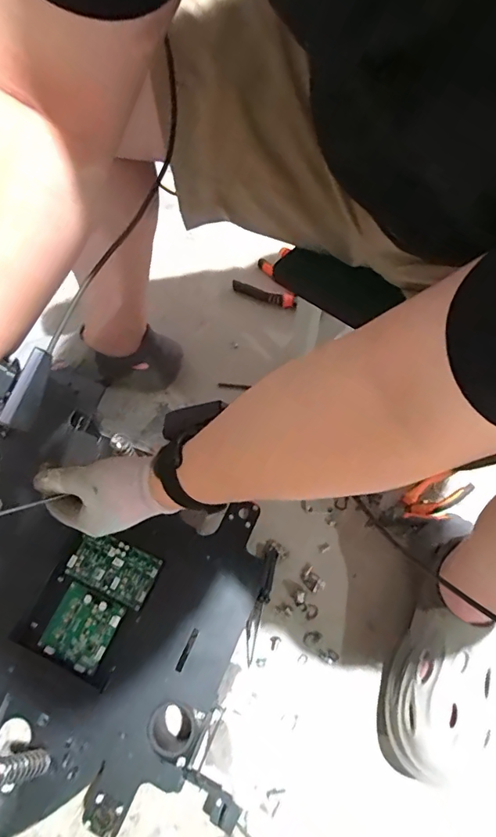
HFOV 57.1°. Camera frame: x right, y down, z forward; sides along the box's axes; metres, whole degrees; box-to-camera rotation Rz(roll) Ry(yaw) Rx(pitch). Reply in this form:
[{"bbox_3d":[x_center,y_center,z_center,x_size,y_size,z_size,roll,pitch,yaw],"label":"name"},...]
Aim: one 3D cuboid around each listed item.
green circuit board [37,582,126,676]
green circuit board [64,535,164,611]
[{"bbox_3d":[-0.202,0.248,0.545,0.080,0.034,0.079,20,60,14],"label":"green circuit board"},{"bbox_3d":[-0.171,0.188,0.579,0.110,0.015,0.064,20,60,14],"label":"green circuit board"}]

